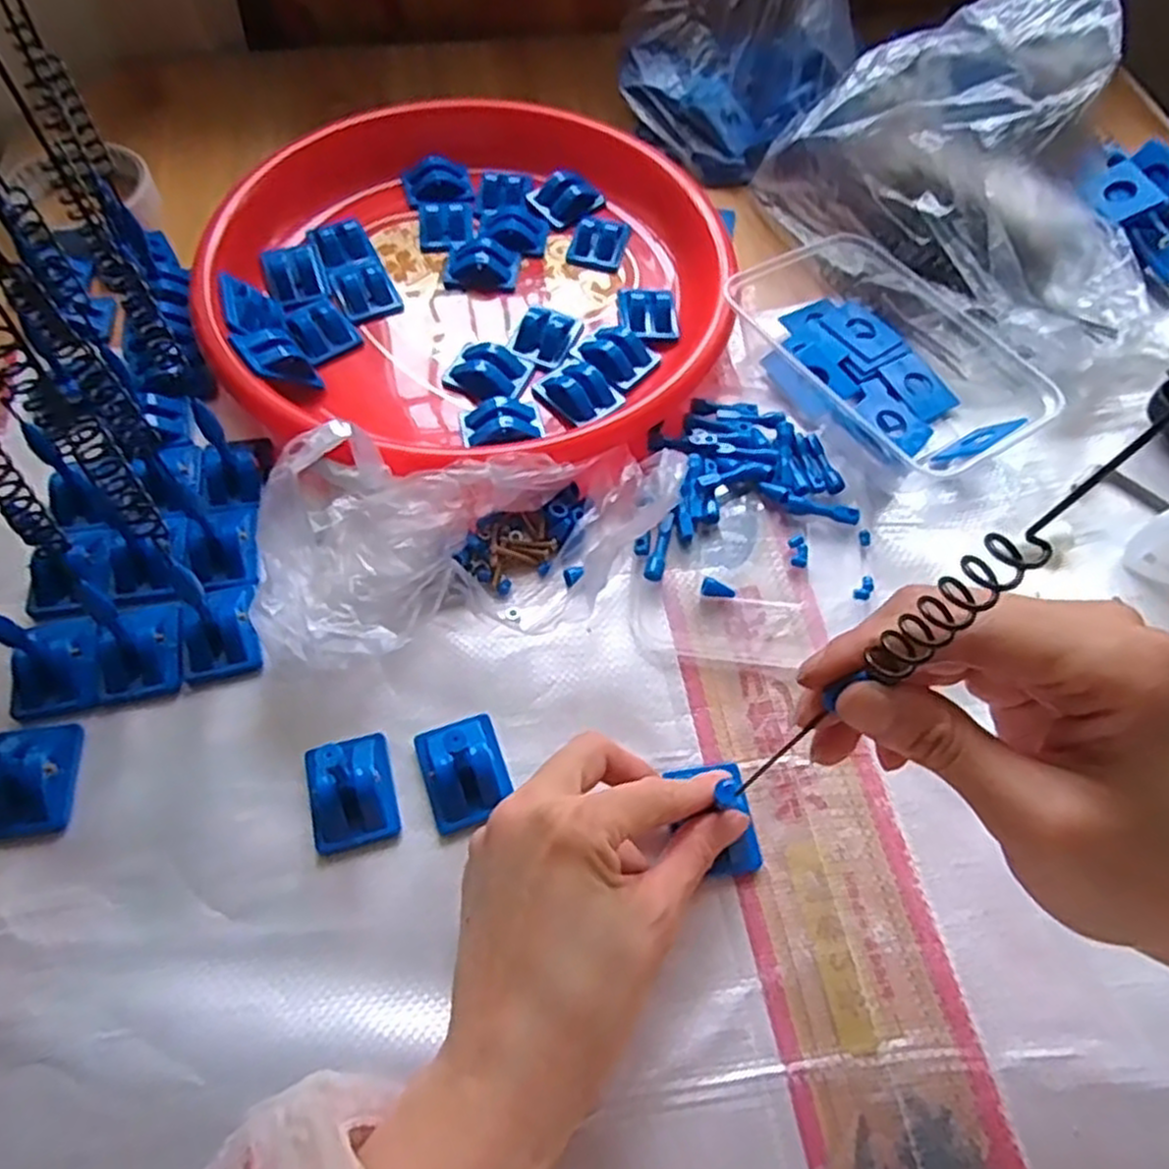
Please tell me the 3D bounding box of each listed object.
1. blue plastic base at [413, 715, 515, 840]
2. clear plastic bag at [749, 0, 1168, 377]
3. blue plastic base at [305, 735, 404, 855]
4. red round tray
[{"bbox_3d":[-0.050,0.077,0.330,0.034,0.019,0.044,-17,62,-11],"label":"blue plastic base"},{"bbox_3d":[0.238,-0.242,0.450,0.143,0.131,0.229,-33,67,-19],"label":"clear plastic bag"},{"bbox_3d":[-0.096,0.084,0.324,0.033,0.017,0.043,-12,61,-8],"label":"blue plastic base"},{"bbox_3d":[-0.065,-0.181,0.461,0.287,0.038,0.287,1,60,-1],"label":"red round tray"}]

